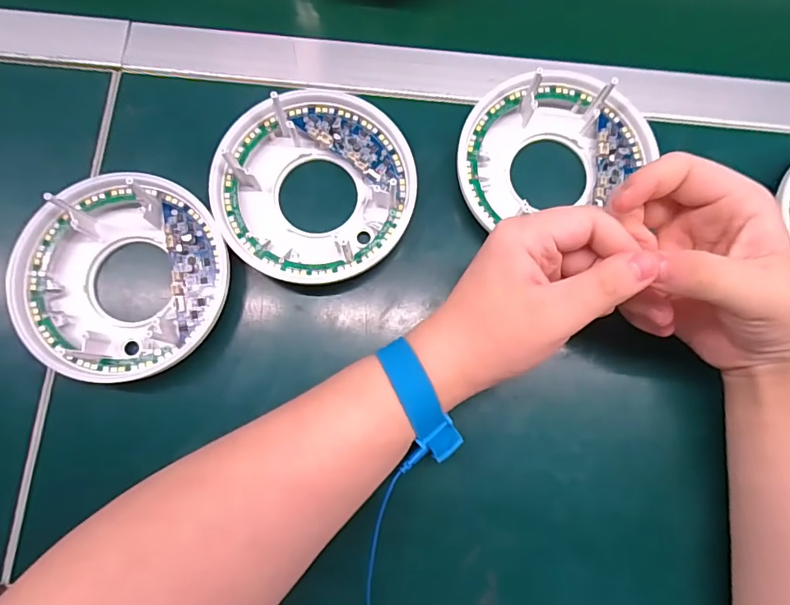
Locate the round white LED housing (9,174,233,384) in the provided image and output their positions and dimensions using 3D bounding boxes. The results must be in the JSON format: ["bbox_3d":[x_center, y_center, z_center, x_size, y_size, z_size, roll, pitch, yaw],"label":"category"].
[{"bbox_3d":[-0.172,-0.018,0.306,0.124,0.037,0.128,0,79,-1],"label":"round white LED housing"}]

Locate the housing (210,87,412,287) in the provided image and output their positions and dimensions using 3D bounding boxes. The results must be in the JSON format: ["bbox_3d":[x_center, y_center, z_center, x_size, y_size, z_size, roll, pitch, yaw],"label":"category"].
[{"bbox_3d":[-0.053,-0.076,0.323,0.128,0.035,0.121,0,79,-1],"label":"housing"}]

